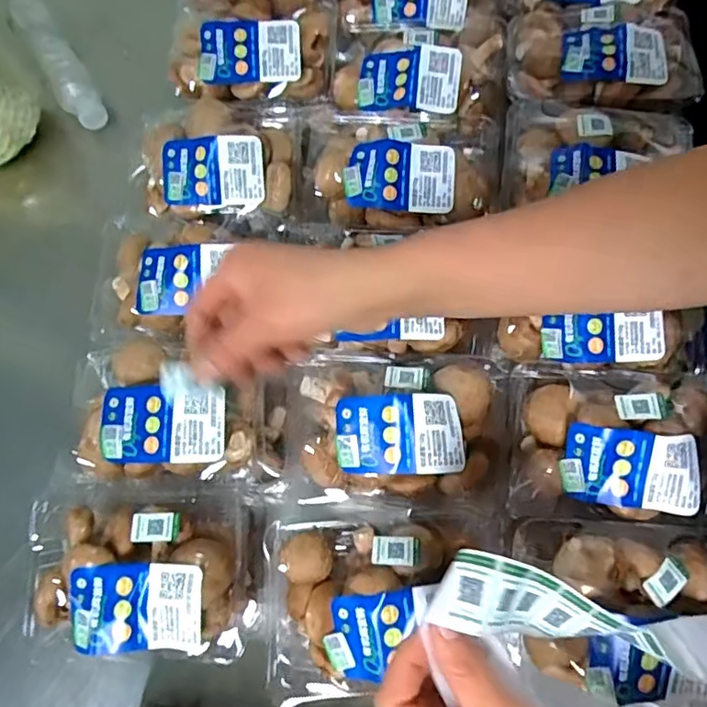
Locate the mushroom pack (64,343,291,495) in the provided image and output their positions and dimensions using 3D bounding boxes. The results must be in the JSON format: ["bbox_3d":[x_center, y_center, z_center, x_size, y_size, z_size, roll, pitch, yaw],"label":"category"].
[{"bbox_3d":[-0.155,0.048,0.470,0.165,0.060,0.119,4,73,3],"label":"mushroom pack"}]

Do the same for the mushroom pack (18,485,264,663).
[{"bbox_3d":[-0.170,0.167,0.449,0.182,0.067,0.116,4,73,4],"label":"mushroom pack"}]

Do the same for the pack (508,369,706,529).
[{"bbox_3d":[0.206,0.071,0.446,0.139,0.063,0.125,8,73,5],"label":"pack"}]

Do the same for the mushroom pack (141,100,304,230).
[{"bbox_3d":[-0.135,-0.190,0.547,0.162,0.057,0.132,2,72,3],"label":"mushroom pack"}]

